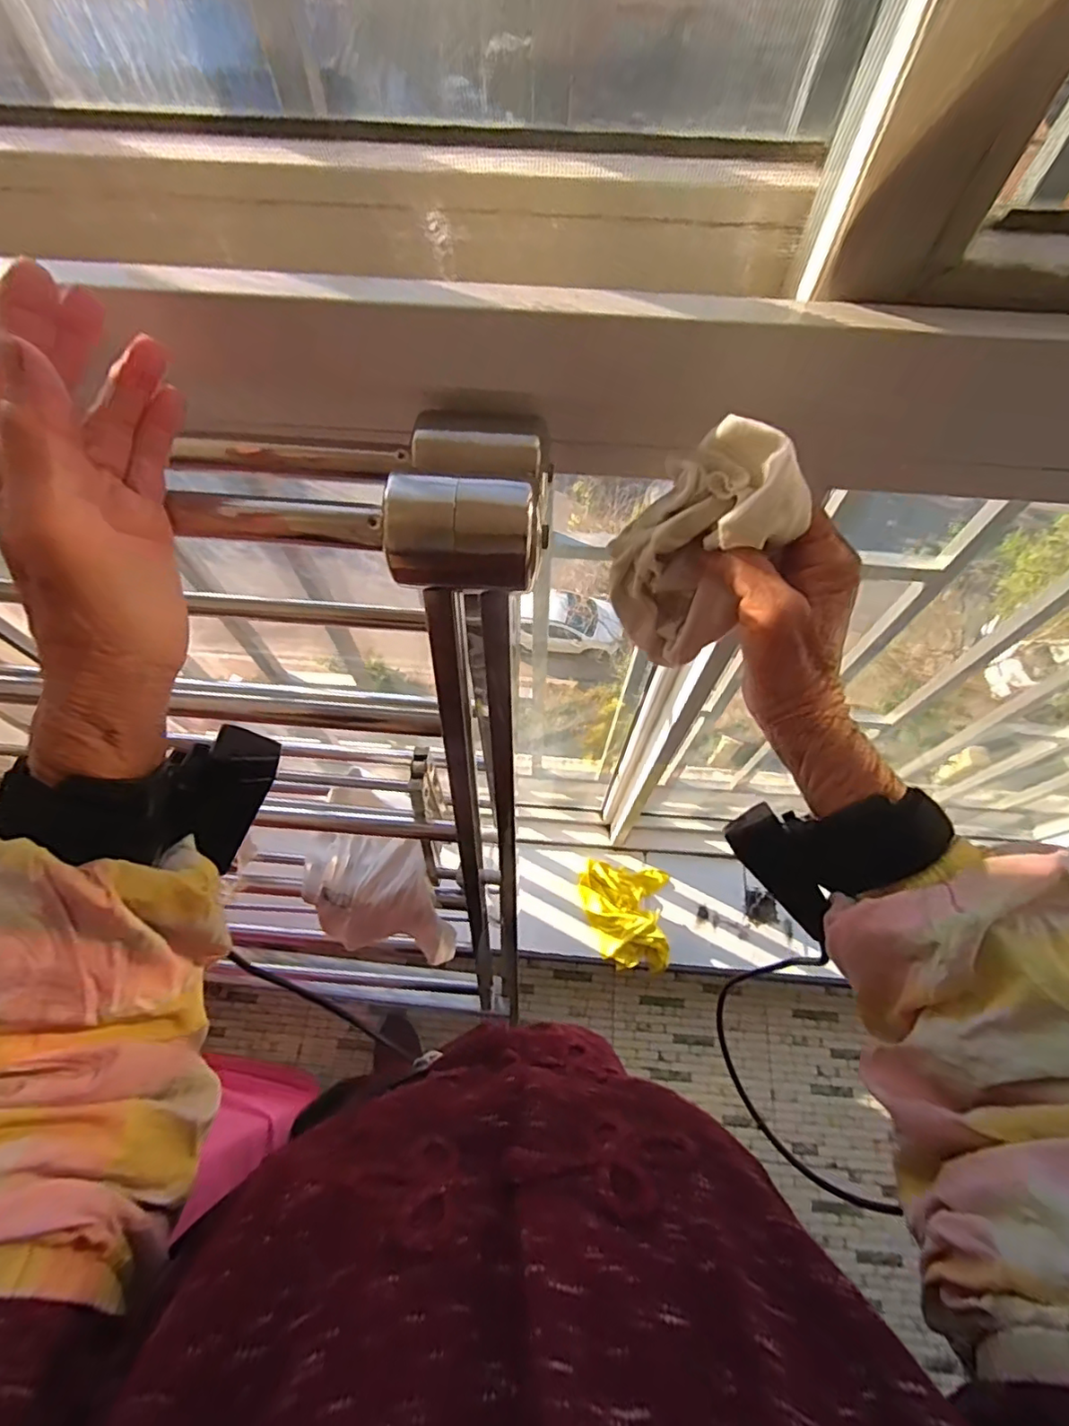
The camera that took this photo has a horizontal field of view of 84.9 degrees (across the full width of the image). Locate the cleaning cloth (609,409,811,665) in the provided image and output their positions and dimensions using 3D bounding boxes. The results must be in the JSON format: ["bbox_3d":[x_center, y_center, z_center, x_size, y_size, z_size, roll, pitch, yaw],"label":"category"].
[{"bbox_3d":[0.080,-0.080,0.286,0.058,0.102,0.060,-33,69,-15],"label":"cleaning cloth"}]

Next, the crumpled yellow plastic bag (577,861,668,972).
[{"bbox_3d":[0.169,0.377,1.097,0.164,0.031,0.181,5,64,2],"label":"crumpled yellow plastic bag"}]

